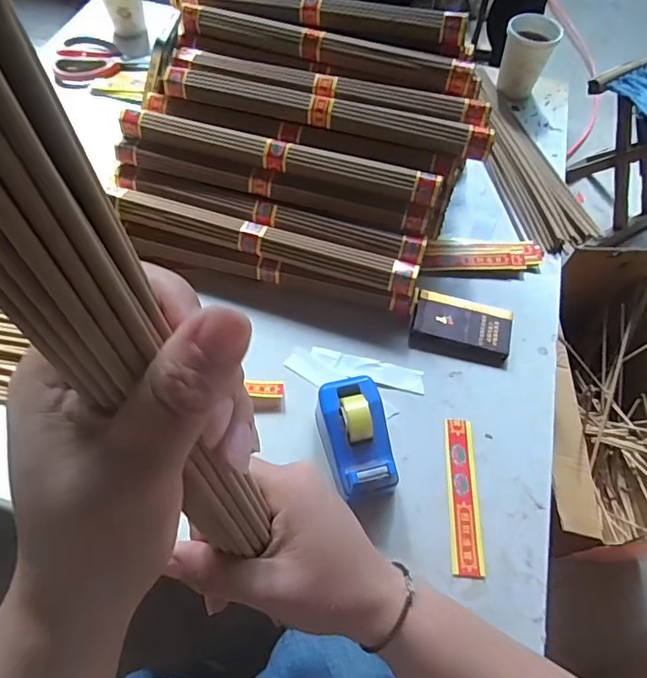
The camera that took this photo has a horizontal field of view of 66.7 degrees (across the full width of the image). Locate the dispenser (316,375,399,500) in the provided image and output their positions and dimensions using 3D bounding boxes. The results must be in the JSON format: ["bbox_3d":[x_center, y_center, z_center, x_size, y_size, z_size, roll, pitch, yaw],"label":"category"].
[{"bbox_3d":[0.028,0.090,0.435,0.058,0.059,0.099,-9,61,-8],"label":"dispenser"}]

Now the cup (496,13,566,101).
[{"bbox_3d":[0.290,-0.404,0.707,0.073,0.081,0.073,24,62,11],"label":"cup"}]

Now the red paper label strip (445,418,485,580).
[{"bbox_3d":[0.125,0.138,0.441,0.027,0.004,0.136,4,60,0],"label":"red paper label strip"}]

